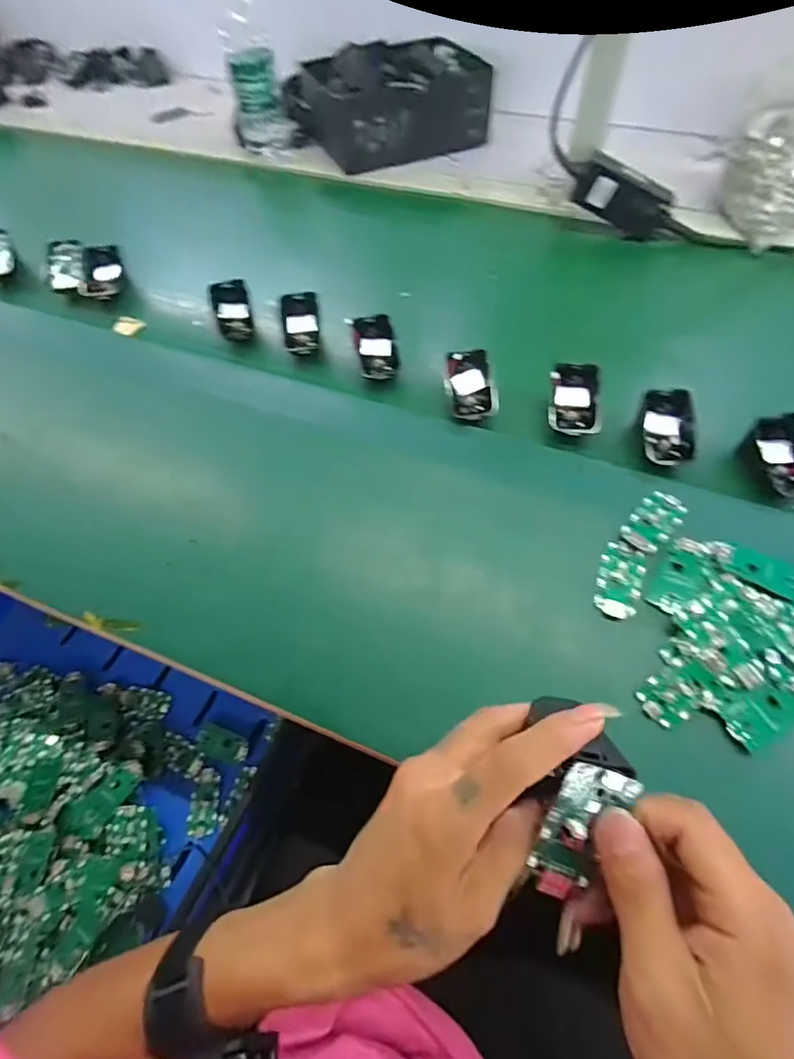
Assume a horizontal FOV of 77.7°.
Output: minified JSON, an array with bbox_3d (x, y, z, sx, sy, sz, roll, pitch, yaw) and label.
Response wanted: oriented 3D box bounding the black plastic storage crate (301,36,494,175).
[{"bbox_3d":[-0.001,-0.651,0.742,0.264,0.088,0.212,-20,61,-7],"label":"black plastic storage crate"}]

